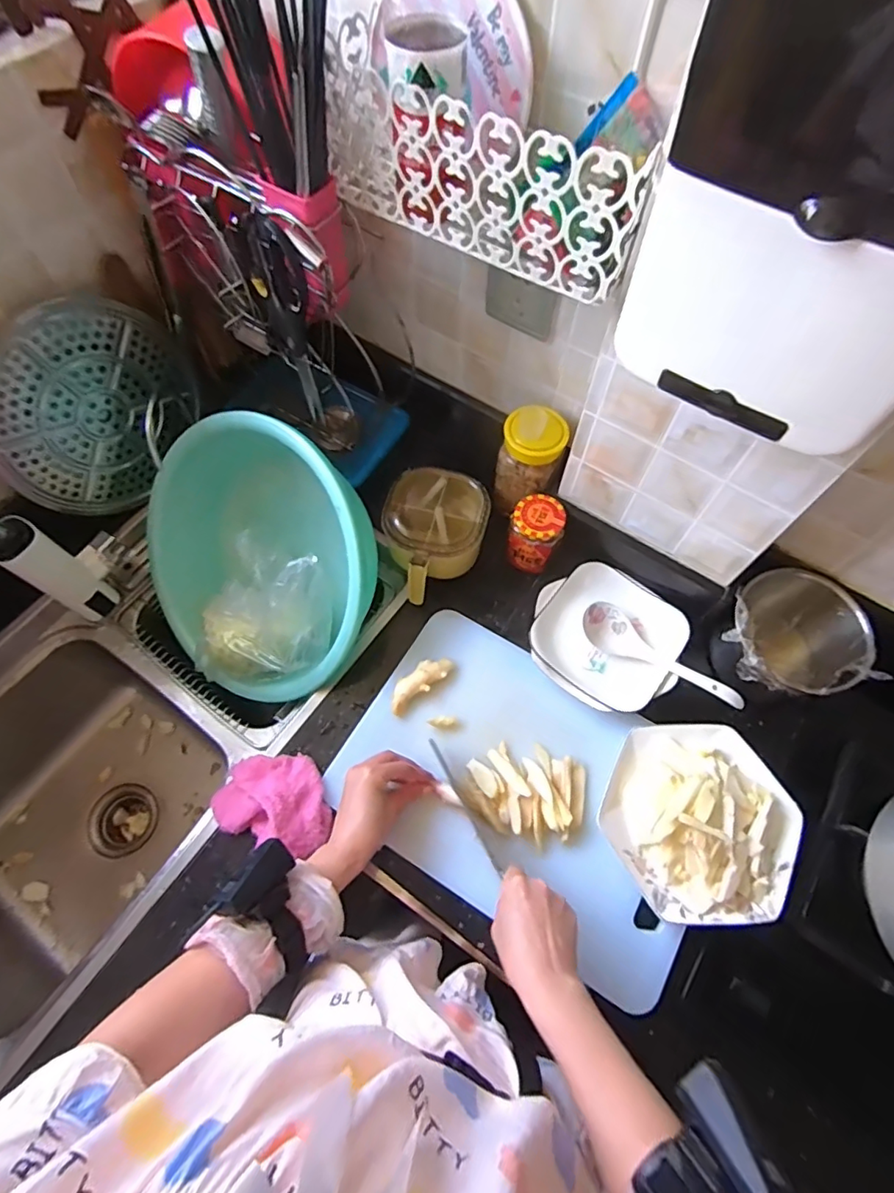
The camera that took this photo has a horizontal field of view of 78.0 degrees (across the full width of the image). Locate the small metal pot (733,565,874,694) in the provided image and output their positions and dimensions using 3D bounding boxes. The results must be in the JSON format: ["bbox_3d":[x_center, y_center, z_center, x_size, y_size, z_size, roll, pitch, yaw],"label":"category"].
[{"bbox_3d":[0.426,0.062,0.707,0.159,0.122,0.147,0,65,0],"label":"small metal pot"}]

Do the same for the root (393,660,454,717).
[{"bbox_3d":[-0.036,0.111,0.714,0.095,0.026,0.035,-39,71,-16],"label":"root"}]

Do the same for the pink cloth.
[{"bbox_3d":[-0.208,0.238,0.651,0.145,0.053,0.105,8,66,4],"label":"pink cloth"}]

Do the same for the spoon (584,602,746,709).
[{"bbox_3d":[0.278,0.073,0.716,0.211,0.032,0.053,26,68,12],"label":"spoon"}]

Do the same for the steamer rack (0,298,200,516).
[{"bbox_3d":[-0.453,-0.236,0.728,0.044,0.239,0.271,37,71,16],"label":"steamer rack"}]

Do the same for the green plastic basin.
[{"bbox_3d":[-0.263,-0.043,0.758,0.363,0.136,0.386,6,103,25],"label":"green plastic basin"}]

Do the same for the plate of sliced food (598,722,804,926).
[{"bbox_3d":[0.289,0.250,0.626,0.205,0.073,0.206,0,65,0],"label":"plate of sliced food"}]

